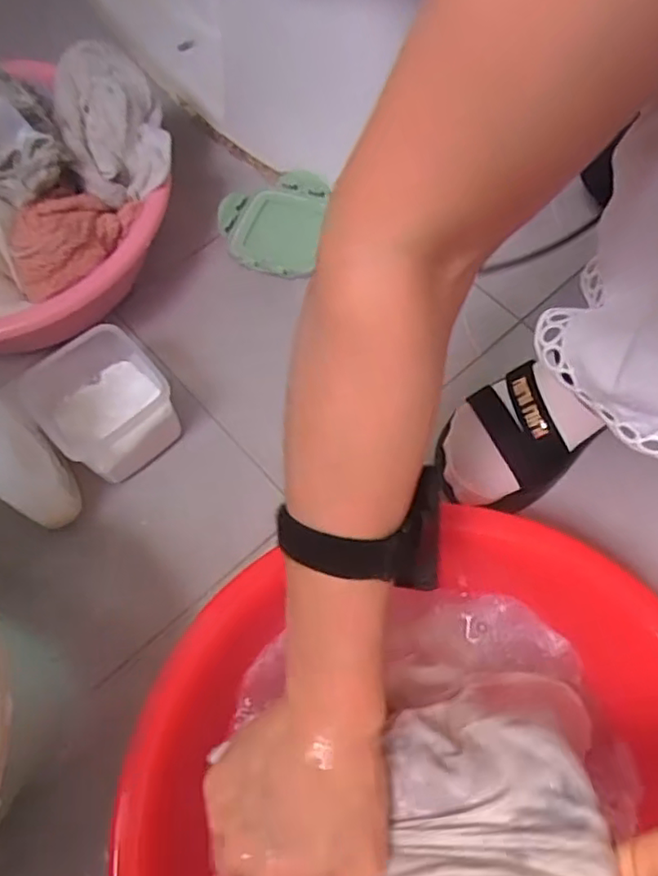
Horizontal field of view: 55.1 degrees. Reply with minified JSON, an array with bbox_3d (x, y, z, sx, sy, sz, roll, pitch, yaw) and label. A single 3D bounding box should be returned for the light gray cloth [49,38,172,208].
[{"bbox_3d":[-0.202,-0.297,0.588,0.090,0.062,0.141,-17,66,-7],"label":"light gray cloth"}]

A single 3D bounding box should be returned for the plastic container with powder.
[{"bbox_3d":[-0.201,-0.030,0.569,0.108,0.085,0.113,-37,69,-15],"label":"plastic container with powder"}]

